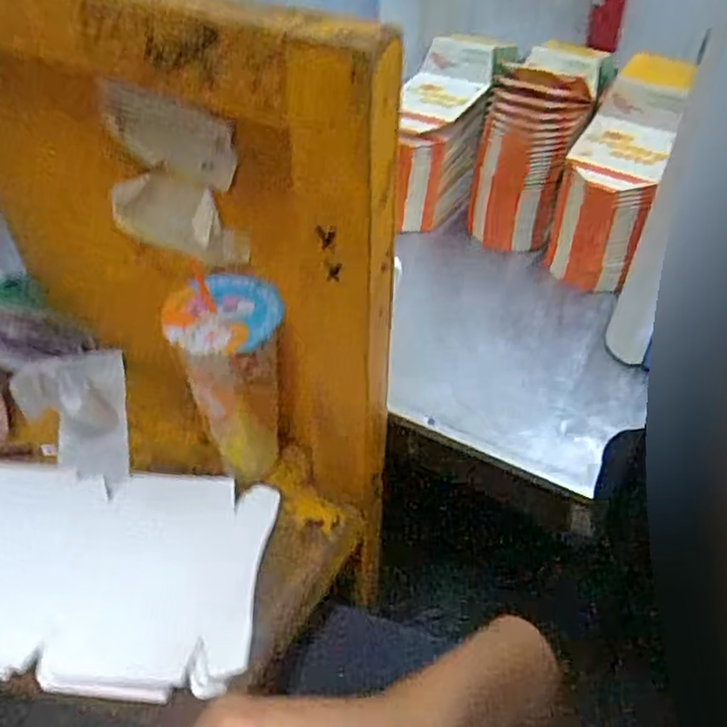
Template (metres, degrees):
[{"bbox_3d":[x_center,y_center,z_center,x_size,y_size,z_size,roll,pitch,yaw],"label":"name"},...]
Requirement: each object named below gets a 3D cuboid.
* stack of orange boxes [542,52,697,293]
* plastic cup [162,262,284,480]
[{"bbox_3d":[0.328,-0.249,0.890,0.101,0.217,0.279,20,45,16],"label":"stack of orange boxes"},{"bbox_3d":[-0.109,0.020,0.562,0.085,0.172,0.089,-10,44,-13],"label":"plastic cup"}]

